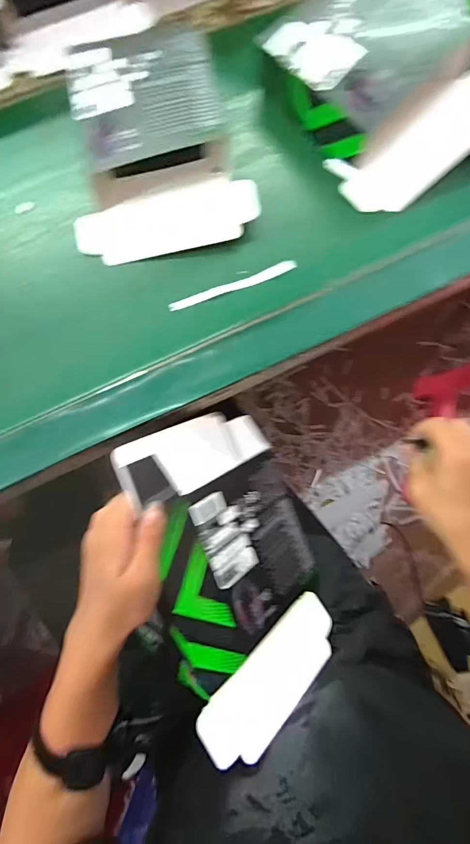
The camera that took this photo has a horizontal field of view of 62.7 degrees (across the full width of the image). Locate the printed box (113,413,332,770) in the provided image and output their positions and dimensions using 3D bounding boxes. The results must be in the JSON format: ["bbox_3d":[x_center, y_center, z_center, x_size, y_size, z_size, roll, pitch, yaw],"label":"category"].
[{"bbox_3d":[0.010,0.152,0.430,0.219,0.034,0.320,-22,93,-47],"label":"printed box"}]

